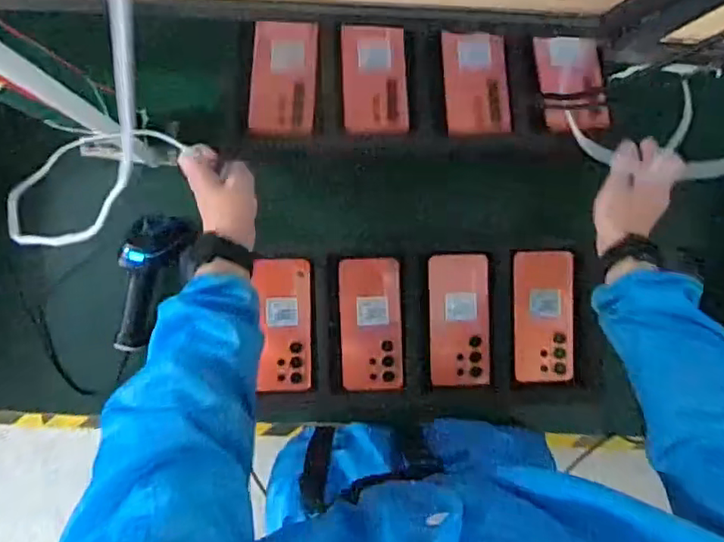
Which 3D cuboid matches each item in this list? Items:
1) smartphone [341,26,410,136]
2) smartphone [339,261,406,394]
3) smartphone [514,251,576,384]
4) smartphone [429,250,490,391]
[{"bbox_3d":[0.016,-0.232,0.732,0.076,0.016,0.125,-3,92,-2],"label":"smartphone"},{"bbox_3d":[0.012,0.069,0.774,0.078,0.007,0.168,-1,92,-2],"label":"smartphone"},{"bbox_3d":[0.234,0.059,0.769,0.076,0.012,0.165,0,92,-2],"label":"smartphone"},{"bbox_3d":[0.125,0.062,0.772,0.075,0.009,0.165,-1,92,-2],"label":"smartphone"}]

